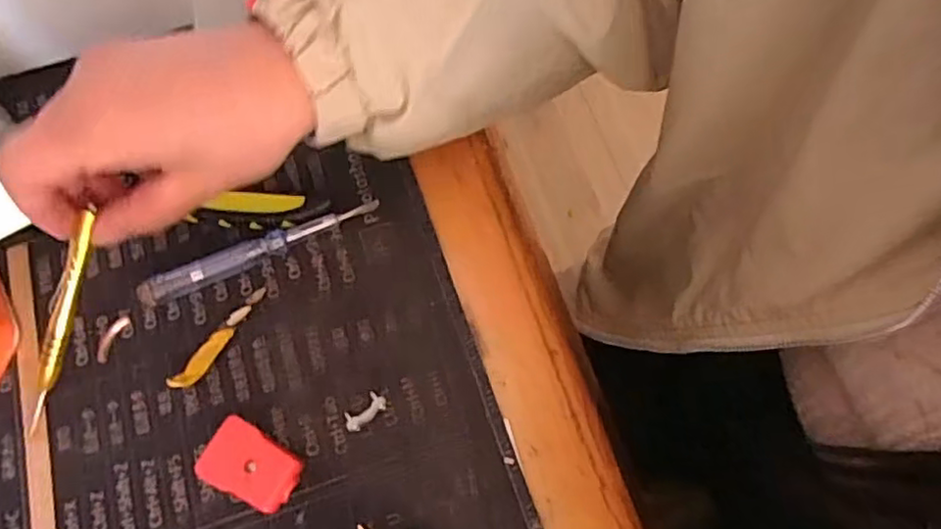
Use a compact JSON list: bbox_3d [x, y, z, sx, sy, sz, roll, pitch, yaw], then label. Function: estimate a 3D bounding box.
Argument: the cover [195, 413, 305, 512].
[{"bbox_3d":[-0.096,0.090,0.291,0.040,0.016,0.029,28,73,13],"label":"cover"}]

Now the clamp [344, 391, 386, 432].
[{"bbox_3d":[-0.049,0.068,0.302,0.021,0.005,0.010,-41,72,-12],"label":"clamp"}]

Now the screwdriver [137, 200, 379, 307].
[{"bbox_3d":[-0.106,-0.007,0.330,0.122,0.010,0.013,-22,69,-5],"label":"screwdriver"}]

